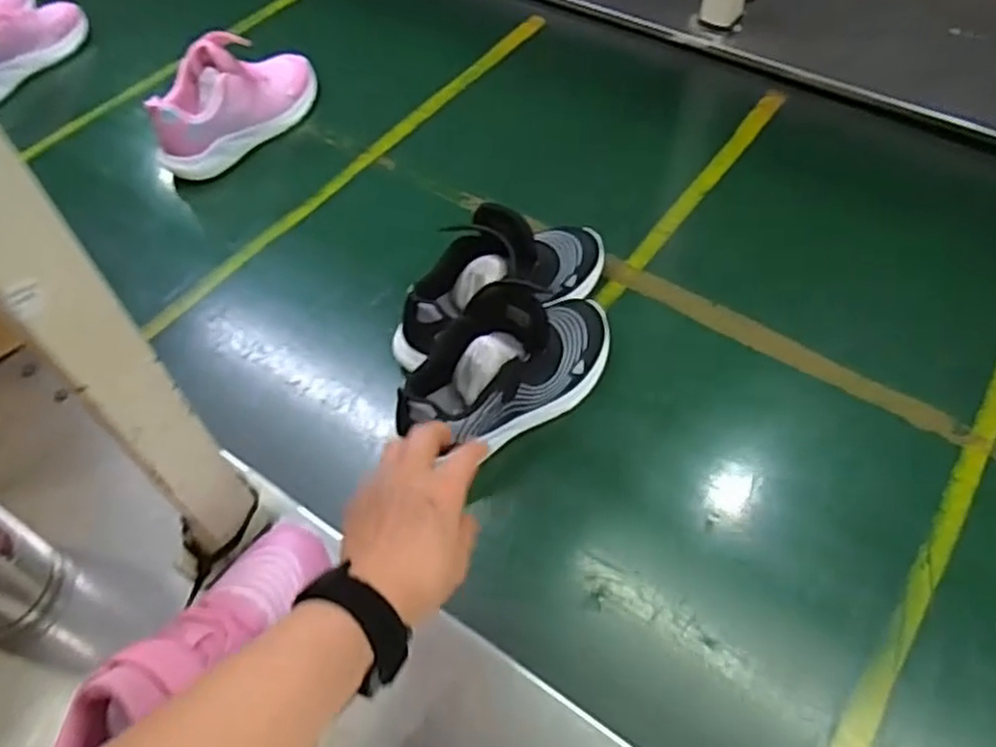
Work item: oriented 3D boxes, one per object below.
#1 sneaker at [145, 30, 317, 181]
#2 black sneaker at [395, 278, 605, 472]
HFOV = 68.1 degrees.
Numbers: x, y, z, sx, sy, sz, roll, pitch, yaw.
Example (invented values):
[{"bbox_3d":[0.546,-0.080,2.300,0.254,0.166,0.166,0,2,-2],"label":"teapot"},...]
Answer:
[{"bbox_3d":[-0.311,-0.327,0.870,0.070,0.125,0.230,31,62,23],"label":"sneaker"},{"bbox_3d":[0.013,-0.017,0.630,0.215,0.115,0.085,-32,59,-26],"label":"black sneaker"}]

